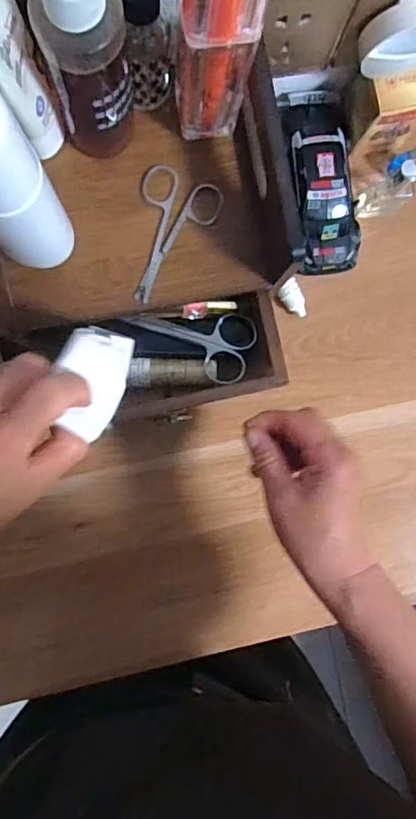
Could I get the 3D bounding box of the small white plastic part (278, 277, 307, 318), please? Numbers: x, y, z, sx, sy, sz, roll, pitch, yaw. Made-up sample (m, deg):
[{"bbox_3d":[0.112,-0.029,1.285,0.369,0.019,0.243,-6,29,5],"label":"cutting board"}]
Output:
[{"bbox_3d":[0.077,-0.100,0.493,0.020,0.017,0.035,-26,92,-4],"label":"small white plastic part"}]

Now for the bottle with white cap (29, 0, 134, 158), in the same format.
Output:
[{"bbox_3d":[-0.061,-0.175,0.280,0.040,0.117,0.035,-14,91,-4],"label":"bottle with white cap"}]

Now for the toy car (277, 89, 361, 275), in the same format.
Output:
[{"bbox_3d":[0.101,-0.203,0.490,0.059,0.037,0.154,-11,90,-4],"label":"toy car"}]

